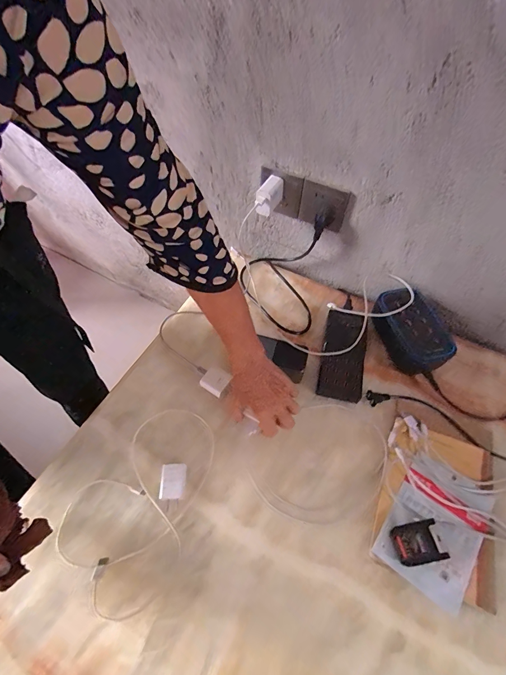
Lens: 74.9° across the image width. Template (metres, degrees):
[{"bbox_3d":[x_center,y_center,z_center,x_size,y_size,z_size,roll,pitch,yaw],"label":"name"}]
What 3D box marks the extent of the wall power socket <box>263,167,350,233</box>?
[{"bbox_3d":[0.089,-0.255,0.616,0.168,0.079,0.011,26,60,15],"label":"wall power socket"}]

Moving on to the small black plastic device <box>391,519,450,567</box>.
[{"bbox_3d":[0.217,0.272,0.436,0.055,0.024,0.044,-8,58,-6],"label":"small black plastic device"}]

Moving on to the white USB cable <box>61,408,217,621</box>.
[{"bbox_3d":[-0.150,0.229,0.475,0.176,0.024,0.261,31,63,19],"label":"white USB cable"}]

